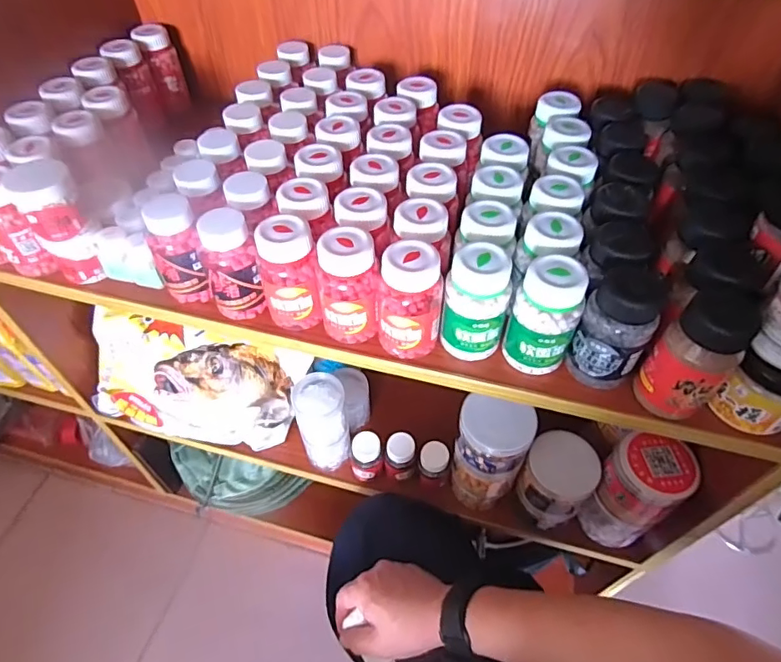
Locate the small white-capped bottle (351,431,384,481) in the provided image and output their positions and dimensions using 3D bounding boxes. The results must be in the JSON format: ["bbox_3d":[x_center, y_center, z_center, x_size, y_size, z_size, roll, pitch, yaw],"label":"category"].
[{"bbox_3d":[-0.032,0.169,0.677,0.042,0.069,0.038,-7,52,-5],"label":"small white-capped bottle"}]

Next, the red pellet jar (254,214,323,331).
[{"bbox_3d":[-0.089,-0.048,0.444,0.049,0.097,0.043,-15,53,-11],"label":"red pellet jar"}]

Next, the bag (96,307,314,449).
[{"bbox_3d":[-0.281,0.067,0.711,0.322,0.170,0.077,11,13,16],"label":"bag"}]

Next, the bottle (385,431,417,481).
[{"bbox_3d":[0.014,0.167,0.671,0.039,0.063,0.039,0,51,0],"label":"bottle"}]

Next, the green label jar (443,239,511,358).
[{"bbox_3d":[0.072,-0.020,0.423,0.050,0.102,0.043,13,53,10],"label":"green label jar"}]

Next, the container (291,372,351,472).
[{"bbox_3d":[-0.088,0.123,0.666,0.061,0.153,0.056,-7,52,-5],"label":"container"}]

